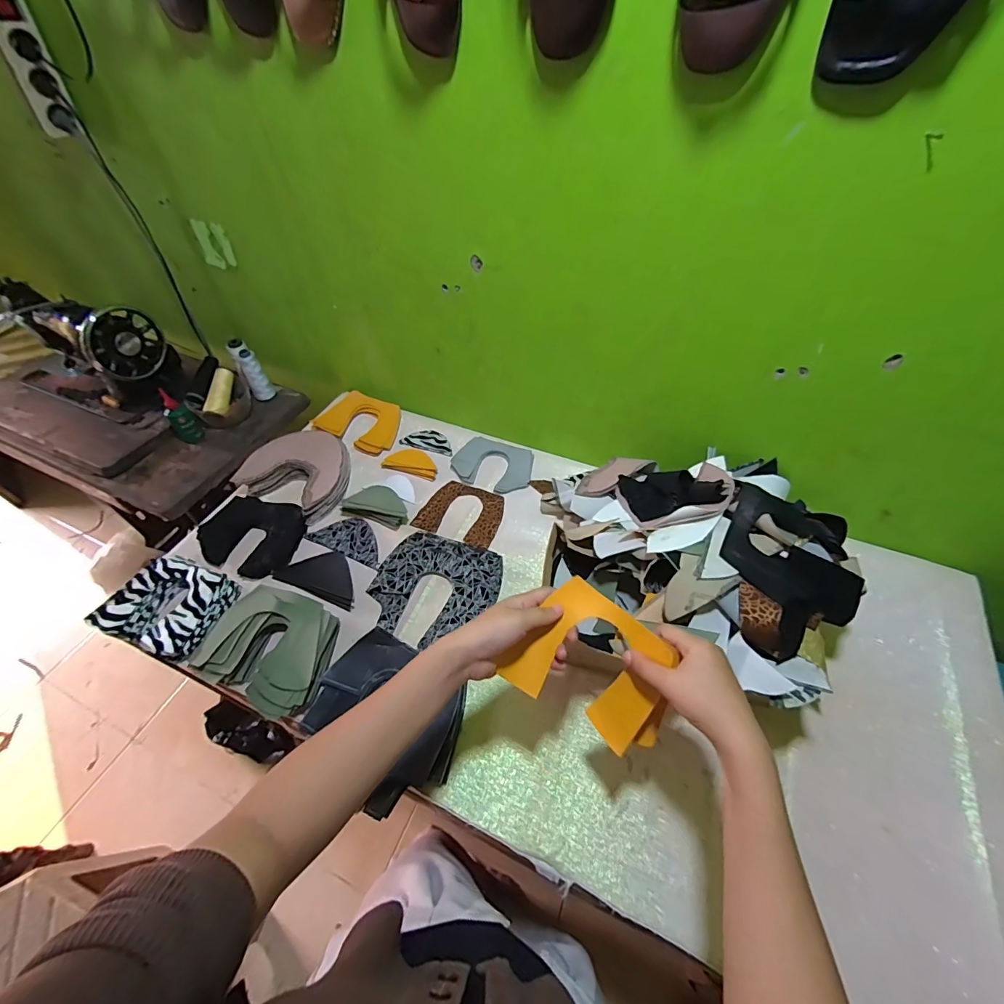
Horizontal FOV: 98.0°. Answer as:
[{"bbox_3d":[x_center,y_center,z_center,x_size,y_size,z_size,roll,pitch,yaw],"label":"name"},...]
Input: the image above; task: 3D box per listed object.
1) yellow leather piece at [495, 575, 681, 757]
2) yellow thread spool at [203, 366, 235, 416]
[{"bbox_3d":[0.090,0.168,0.423,0.144,0.089,0.108,33,58,25],"label":"yellow leather piece"},{"bbox_3d":[-0.594,-0.234,0.924,0.032,0.036,0.109,7,81,6],"label":"yellow thread spool"}]

